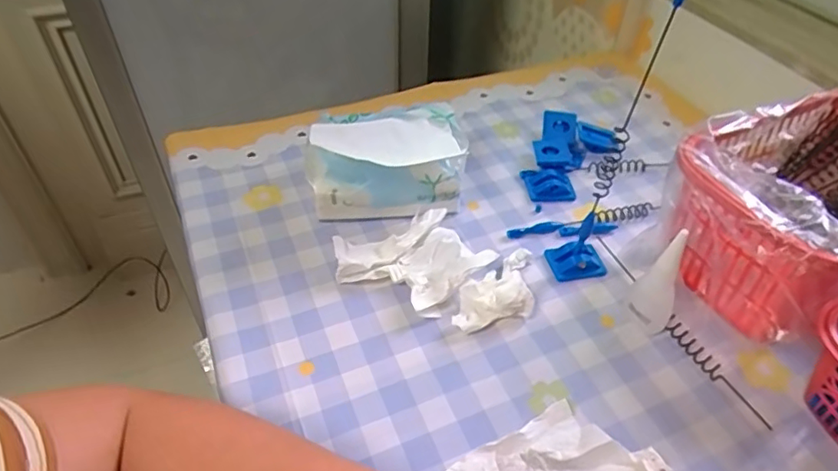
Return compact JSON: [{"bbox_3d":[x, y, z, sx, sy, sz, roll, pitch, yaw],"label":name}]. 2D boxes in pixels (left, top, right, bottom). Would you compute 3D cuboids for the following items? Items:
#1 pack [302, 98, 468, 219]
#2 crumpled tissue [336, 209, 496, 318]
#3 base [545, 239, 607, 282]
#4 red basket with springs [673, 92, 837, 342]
[{"bbox_3d":[-0.028,-0.068,0.515,0.142,0.086,0.086,-2,45,-3],"label":"pack"},{"bbox_3d":[-0.009,0.021,0.465,0.101,0.031,0.094,-24,50,-24],"label":"crumpled tissue"},{"bbox_3d":[0.133,0.018,0.481,0.044,0.024,0.032,-9,45,-10],"label":"base"},{"bbox_3d":[0.316,-0.018,0.449,0.240,0.123,0.148,-17,47,-18],"label":"red basket with springs"}]

